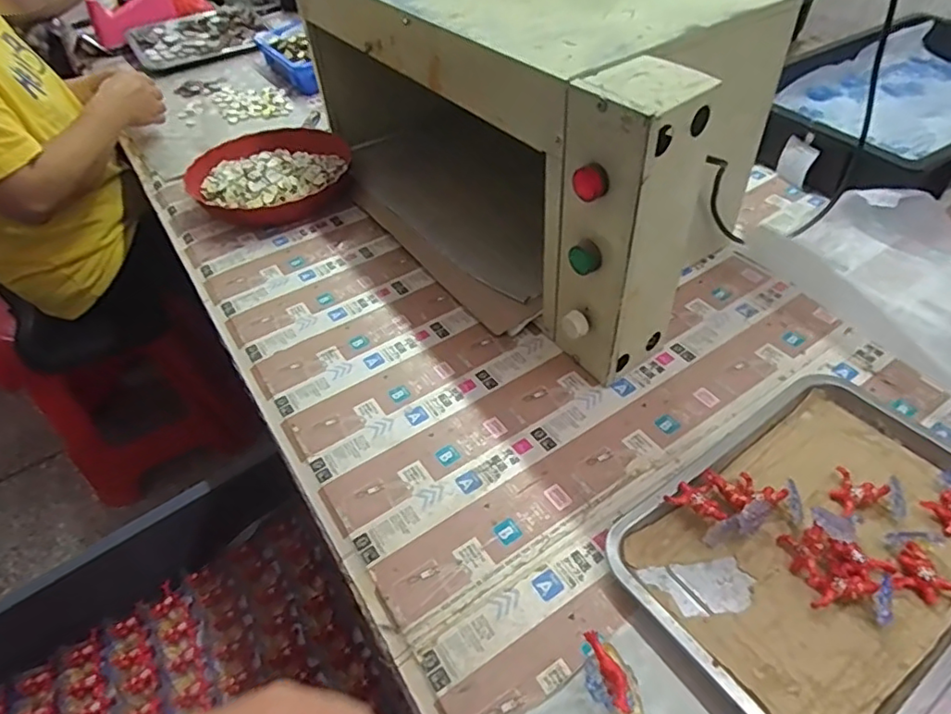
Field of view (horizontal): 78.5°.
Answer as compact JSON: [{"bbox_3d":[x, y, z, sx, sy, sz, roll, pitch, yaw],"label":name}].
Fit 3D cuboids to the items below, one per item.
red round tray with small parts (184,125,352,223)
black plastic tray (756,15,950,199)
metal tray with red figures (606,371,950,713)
[{"bbox_3d":[-0.308,-0.283,0.903,0.235,0.038,0.256,-3,46,3],"label":"red round tray with small parts"},{"bbox_3d":[0.631,-0.373,0.859,0.476,0.086,0.315,-25,49,-17],"label":"black plastic tray"},{"bbox_3d":[0.276,0.137,0.456,0.310,0.027,0.210,-30,50,-21],"label":"metal tray with red figures"}]

